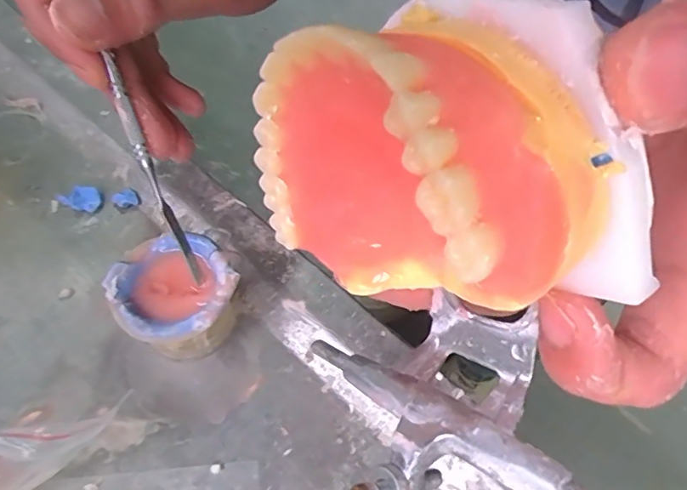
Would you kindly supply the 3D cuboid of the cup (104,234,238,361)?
[{"bbox_3d":[-0.065,0.025,0.210,0.044,0.035,0.053,-35,69,-19],"label":"cup"}]

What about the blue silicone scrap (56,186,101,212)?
[{"bbox_3d":[-0.128,-0.023,0.250,0.020,0.006,0.012,19,63,8],"label":"blue silicone scrap"}]

